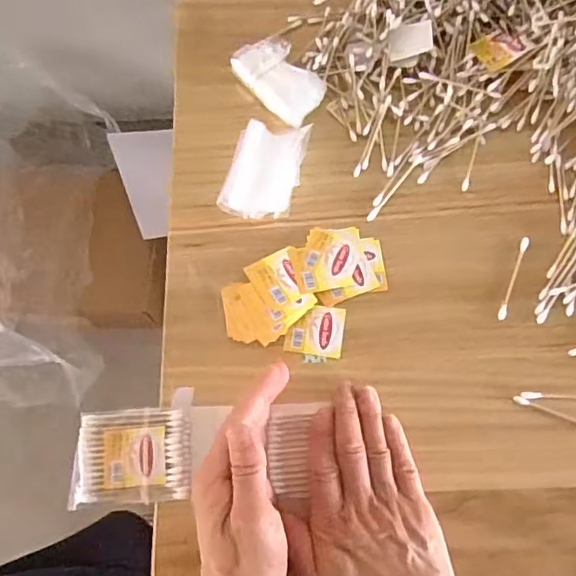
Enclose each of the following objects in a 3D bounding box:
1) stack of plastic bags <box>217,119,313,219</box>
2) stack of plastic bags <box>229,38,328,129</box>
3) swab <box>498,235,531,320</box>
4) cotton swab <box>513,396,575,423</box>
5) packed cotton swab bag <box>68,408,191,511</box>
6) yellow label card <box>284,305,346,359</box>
[{"bbox_3d":[-0.019,-0.098,0.474,0.055,0.022,0.085,14,72,6],"label":"stack of plastic bags"},{"bbox_3d":[-0.009,-0.187,0.497,0.046,0.026,0.084,-41,75,-11],"label":"stack of plastic bags"},{"bbox_3d":[0.181,-0.008,0.449,0.007,0.004,0.074,22,73,9],"label":"swab"},{"bbox_3d":[0.202,0.094,0.410,0.073,0.005,0.006,20,73,8],"label":"cotton swab"},{"bbox_3d":[-0.113,0.121,0.405,0.084,0.009,0.065,-5,71,0],"label":"packed cotton swab bag"},{"bbox_3d":[0.022,0.033,0.441,0.043,0.004,0.040,6,72,4],"label":"yellow label card"}]

